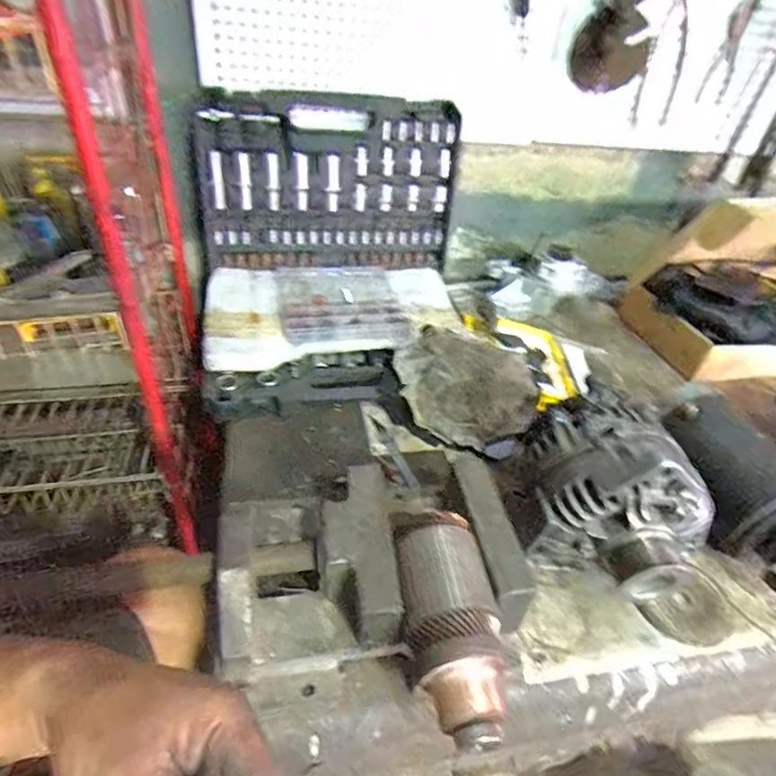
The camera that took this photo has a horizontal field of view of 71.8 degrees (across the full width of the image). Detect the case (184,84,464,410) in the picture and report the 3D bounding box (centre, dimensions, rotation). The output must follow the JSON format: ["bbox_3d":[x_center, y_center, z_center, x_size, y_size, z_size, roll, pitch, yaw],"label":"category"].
[{"bbox_3d":[-0.054,-0.202,0.722,0.377,0.266,0.339,-5,41,-15],"label":"case"}]

